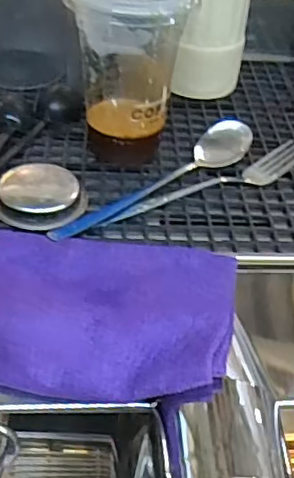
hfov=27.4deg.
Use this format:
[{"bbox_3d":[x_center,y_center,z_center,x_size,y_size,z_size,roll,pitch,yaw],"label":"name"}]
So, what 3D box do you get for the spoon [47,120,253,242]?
[{"bbox_3d":[0.003,-0.048,0.453,0.197,0.026,0.038,-25,47,-32],"label":"spoon"}]

